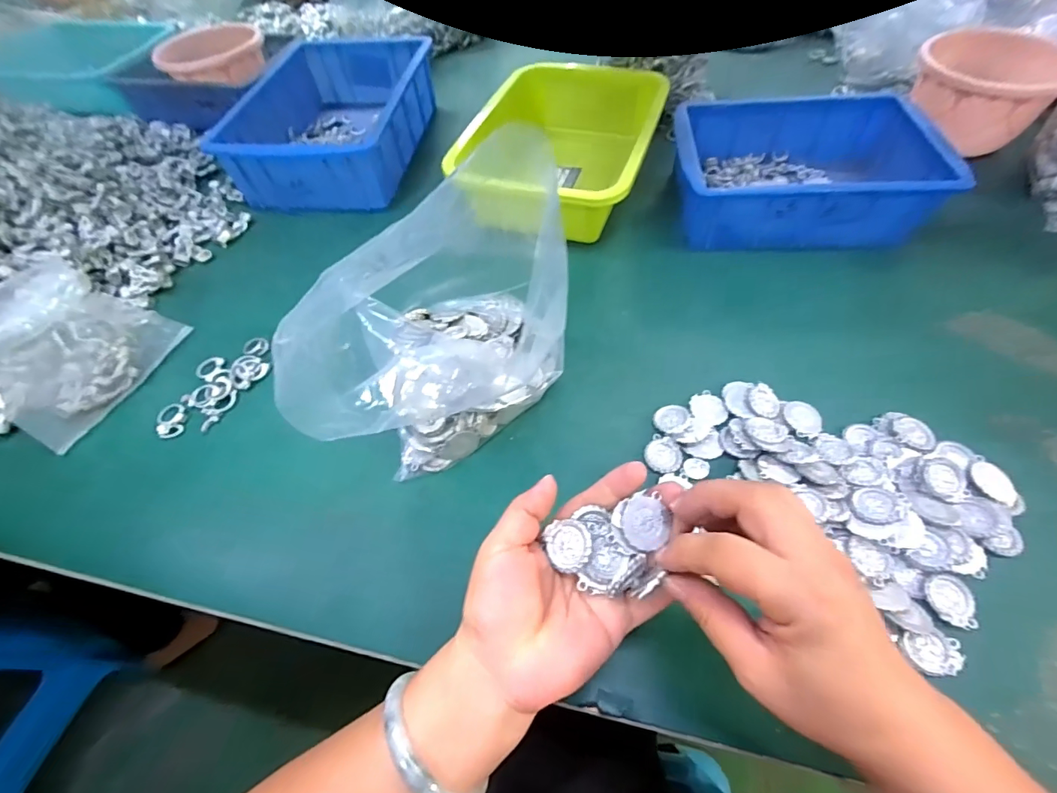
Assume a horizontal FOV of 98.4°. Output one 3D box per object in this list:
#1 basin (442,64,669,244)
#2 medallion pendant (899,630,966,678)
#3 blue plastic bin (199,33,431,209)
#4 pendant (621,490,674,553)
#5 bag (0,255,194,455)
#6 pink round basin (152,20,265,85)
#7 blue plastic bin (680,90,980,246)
[{"bbox_3d":[0.041,-0.280,0.518,0.188,0.077,0.226,14,59,13],"label":"basin"},{"bbox_3d":[0.238,0.150,0.267,0.029,0.007,0.022,2,57,5],"label":"medallion pendant"},{"bbox_3d":[-0.259,-0.370,0.608,0.214,0.077,0.280,5,57,7],"label":"blue plastic bin"},{"bbox_3d":[0.065,0.069,0.252,0.025,0.004,0.031,4,79,-8],"label":"pendant"},{"bbox_3d":[-0.419,-0.049,0.404,0.112,0.086,0.143,18,60,15],"label":"bag"},{"bbox_3d":[-0.445,-0.480,0.652,0.144,0.055,0.110,-27,59,-14],"label":"pink round basin"},{"bbox_3d":[0.281,-0.240,0.487,0.242,0.070,0.168,2,57,5],"label":"blue plastic bin"}]

